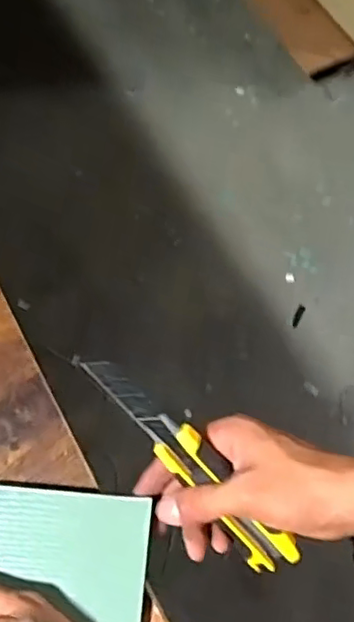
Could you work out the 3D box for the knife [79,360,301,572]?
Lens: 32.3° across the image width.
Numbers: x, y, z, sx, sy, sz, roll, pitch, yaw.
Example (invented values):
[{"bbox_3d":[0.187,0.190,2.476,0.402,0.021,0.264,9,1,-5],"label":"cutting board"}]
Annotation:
[{"bbox_3d":[0.012,0.100,0.392,0.029,0.027,0.191,-46,106,-19],"label":"knife"}]

